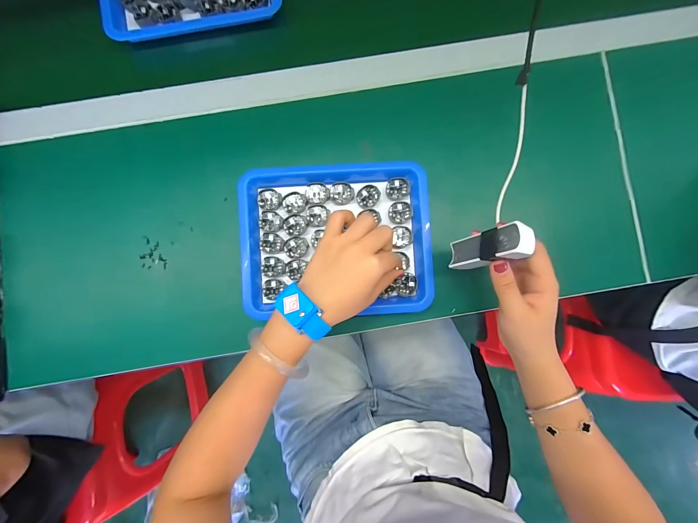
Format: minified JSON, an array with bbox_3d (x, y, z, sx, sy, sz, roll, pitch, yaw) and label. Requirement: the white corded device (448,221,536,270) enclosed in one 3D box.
[{"bbox_3d":[0.131,-0.012,0.284,0.023,0.081,0.031,8,78,-19],"label":"white corded device"}]

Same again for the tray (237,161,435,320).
[{"bbox_3d":[-0.015,-0.029,0.361,0.216,0.025,0.181,-3,89,1],"label":"tray"}]

